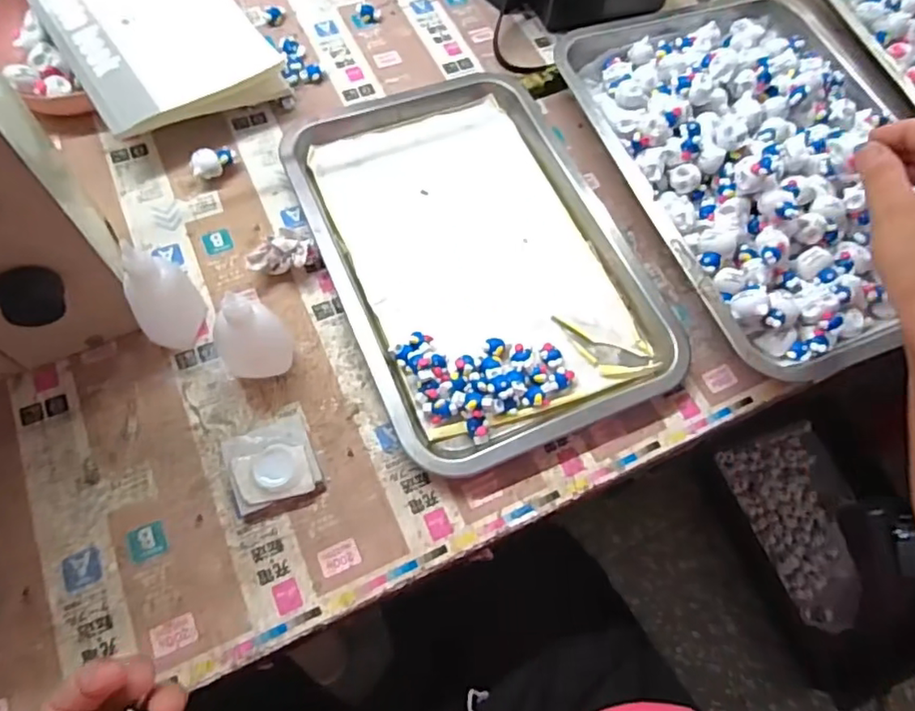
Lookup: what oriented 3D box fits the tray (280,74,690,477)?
[{"bbox_3d":[0.013,-0.079,0.427,0.207,0.020,0.295,-21,67,-12],"label":"tray"}]

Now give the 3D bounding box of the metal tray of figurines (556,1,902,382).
[{"bbox_3d":[0.243,-0.163,0.461,0.247,0.044,0.340,-18,67,-10],"label":"metal tray of figurines"}]

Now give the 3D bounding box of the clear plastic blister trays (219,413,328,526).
[{"bbox_3d":[-0.115,0.067,0.365,0.052,0.015,0.054,-20,67,-11],"label":"clear plastic blister trays"}]

